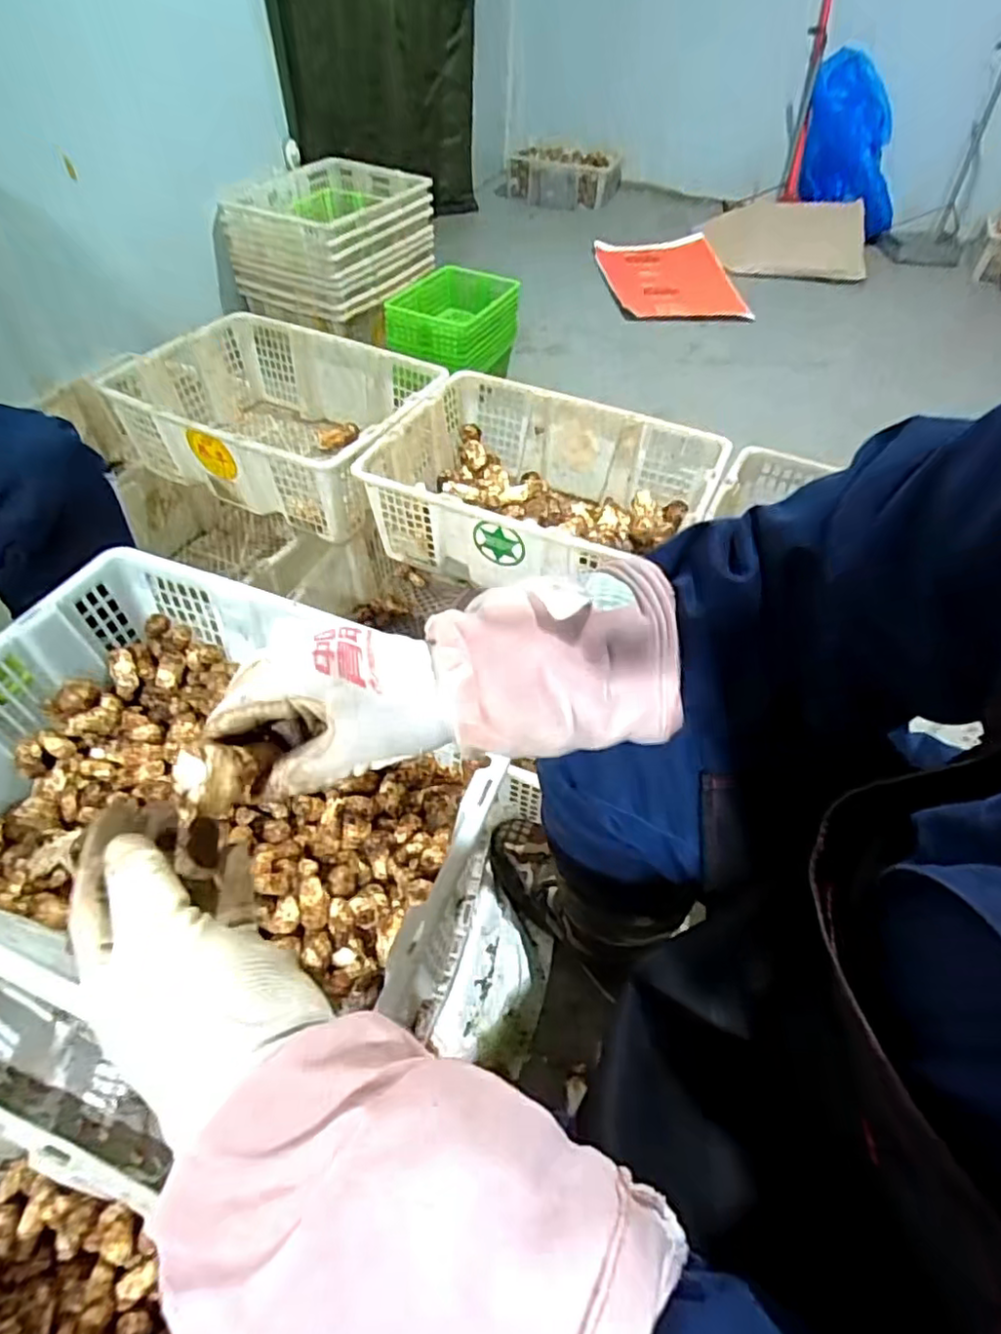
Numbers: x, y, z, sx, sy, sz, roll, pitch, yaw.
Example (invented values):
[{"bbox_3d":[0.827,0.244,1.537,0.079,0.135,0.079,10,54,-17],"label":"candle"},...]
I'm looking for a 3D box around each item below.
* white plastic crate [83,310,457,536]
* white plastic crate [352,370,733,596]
[{"bbox_3d":[-0.379,-0.439,1.099,0.500,0.160,0.367,22,53,15],"label":"white plastic crate"},{"bbox_3d":[0.065,-0.269,0.979,0.470,0.158,0.355,20,52,14],"label":"white plastic crate"}]

